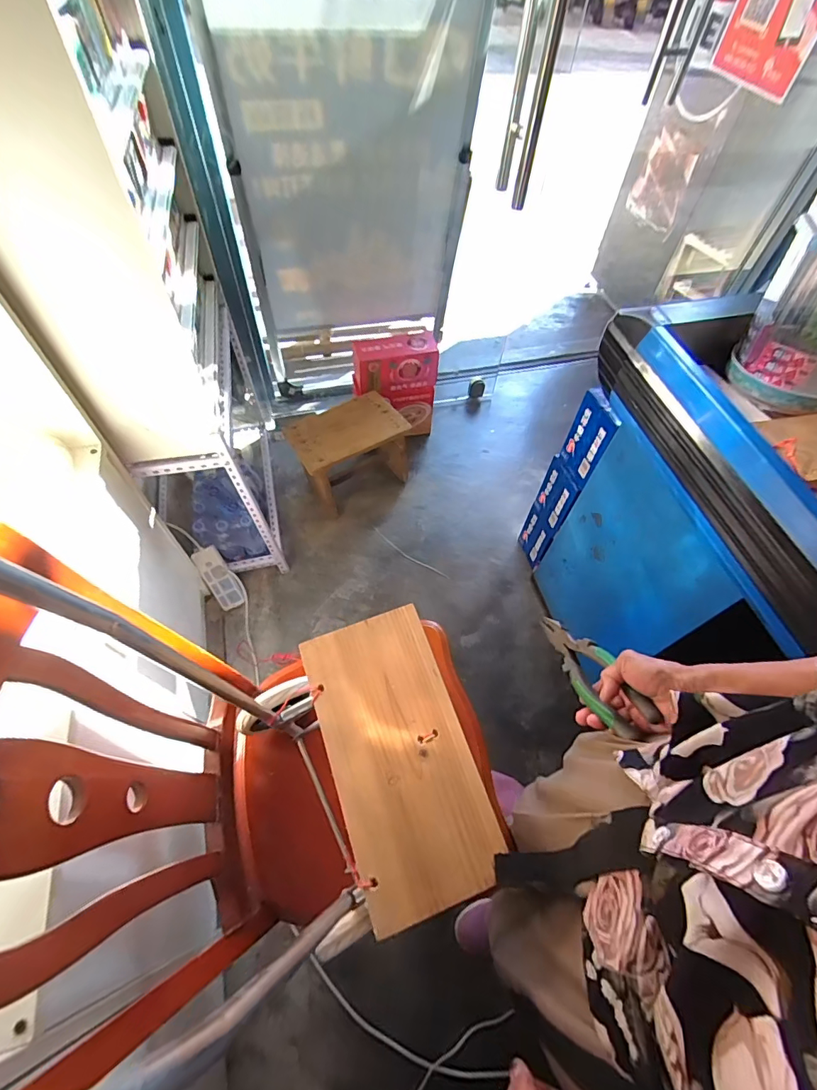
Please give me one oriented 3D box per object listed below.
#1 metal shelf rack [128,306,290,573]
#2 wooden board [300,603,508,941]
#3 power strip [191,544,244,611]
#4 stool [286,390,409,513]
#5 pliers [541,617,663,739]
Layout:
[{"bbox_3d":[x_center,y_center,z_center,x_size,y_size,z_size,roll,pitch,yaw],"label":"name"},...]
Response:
[{"bbox_3d":[-0.558,-0.314,1.361,0.223,0.554,0.669,-11,59,-9],"label":"metal shelf rack"},{"bbox_3d":[-0.015,0.257,0.590,0.163,0.022,0.345,-17,60,-12],"label":"wooden board"},{"bbox_3d":[-0.550,0.096,1.333,0.077,0.047,0.192,-31,104,-19],"label":"power strip"},{"bbox_3d":[-0.191,-0.296,1.525,0.358,0.275,0.205,-26,62,-17],"label":"stool"},{"bbox_3d":[0.215,0.145,0.546,0.014,0.056,0.197,26,18,-23],"label":"pliers"}]

